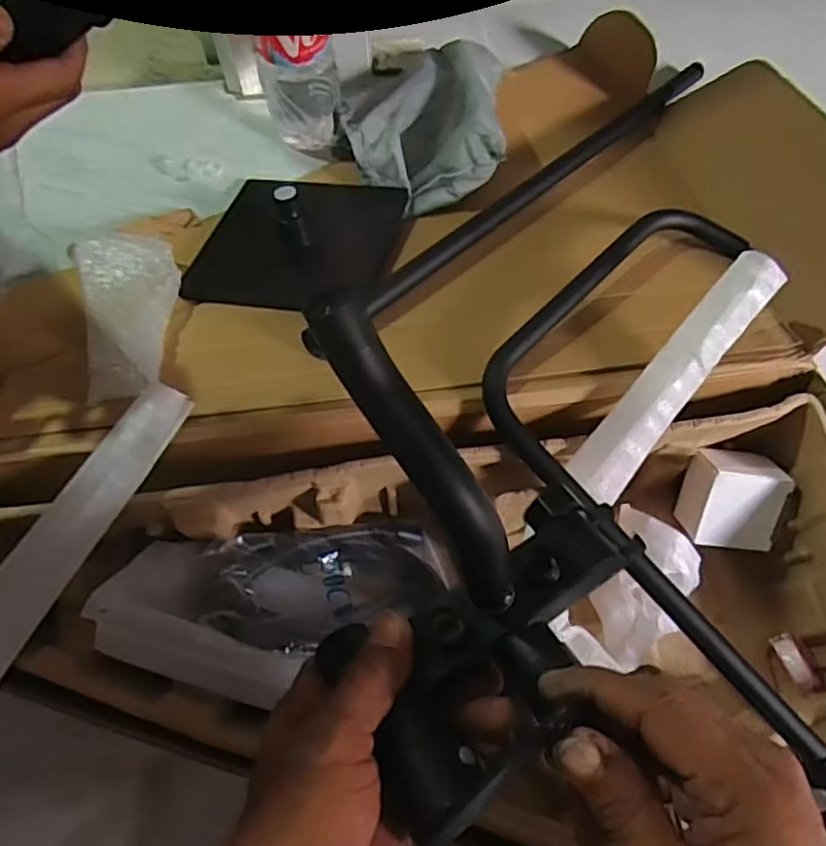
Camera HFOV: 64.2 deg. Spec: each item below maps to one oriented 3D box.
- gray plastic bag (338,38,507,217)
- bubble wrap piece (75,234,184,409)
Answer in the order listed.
[{"bbox_3d":[0.011,-0.358,0.751,0.180,0.084,0.227,3,68,0],"label":"gray plastic bag"},{"bbox_3d":[-0.279,-0.117,0.637,0.098,0.046,0.217,-16,51,-6],"label":"bubble wrap piece"}]

